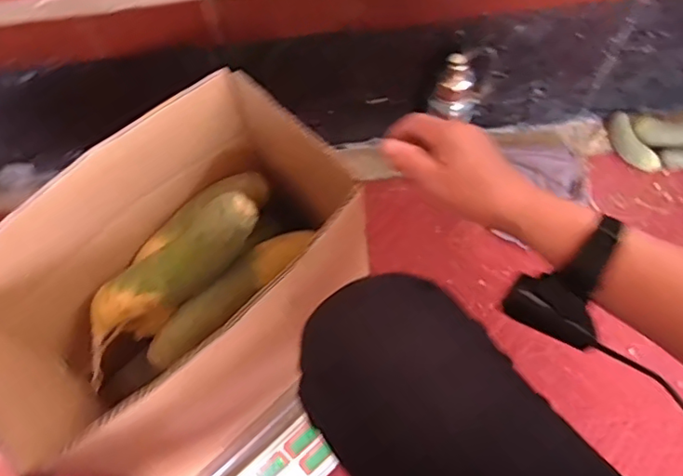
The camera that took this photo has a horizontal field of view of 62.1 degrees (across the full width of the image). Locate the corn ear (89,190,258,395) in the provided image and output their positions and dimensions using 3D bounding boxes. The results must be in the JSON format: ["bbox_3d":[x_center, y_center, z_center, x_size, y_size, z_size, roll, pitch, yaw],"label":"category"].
[{"bbox_3d":[-0.193,0.050,0.593,0.278,0.050,0.053,-39,65,19],"label":"corn ear"}]

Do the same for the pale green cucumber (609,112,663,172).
[{"bbox_3d":[0.522,-0.173,1.020,0.042,0.029,0.127,-21,65,-6],"label":"pale green cucumber"}]

